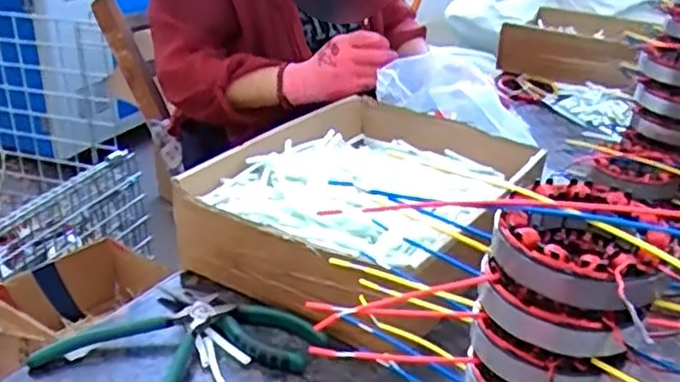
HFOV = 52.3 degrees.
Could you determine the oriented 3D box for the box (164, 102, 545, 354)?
[{"bbox_3d":[0.030,0.011,0.688,0.227,0.098,0.332,18,30,30],"label":"box"}]

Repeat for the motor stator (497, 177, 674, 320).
[{"bbox_3d":[0.124,0.029,0.356,0.084,0.041,0.086,24,33,38],"label":"motor stator"}]

